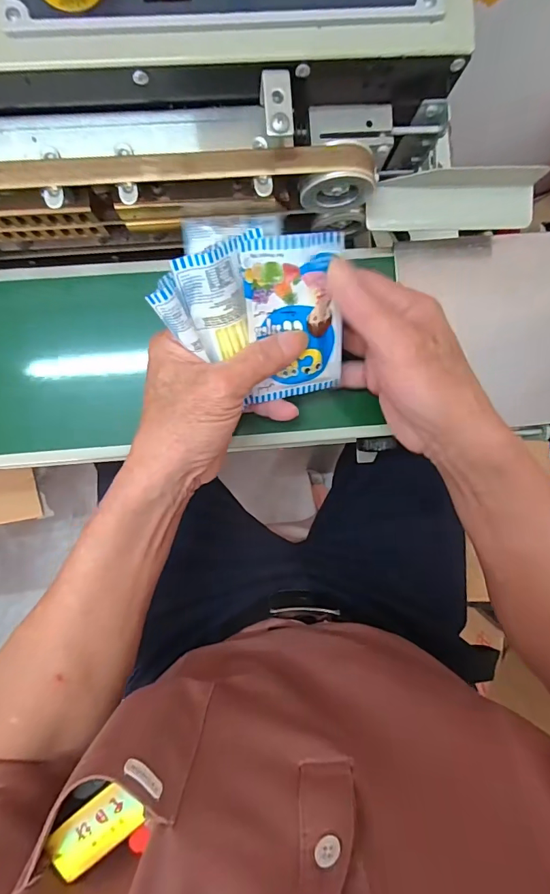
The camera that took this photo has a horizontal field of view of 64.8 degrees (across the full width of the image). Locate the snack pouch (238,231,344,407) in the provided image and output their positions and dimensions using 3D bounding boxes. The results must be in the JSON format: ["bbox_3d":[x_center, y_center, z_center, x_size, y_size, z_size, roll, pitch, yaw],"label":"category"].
[{"bbox_3d":[0.013,-0.080,0.280,0.062,0.011,0.101,-7,123,-7],"label":"snack pouch"}]

